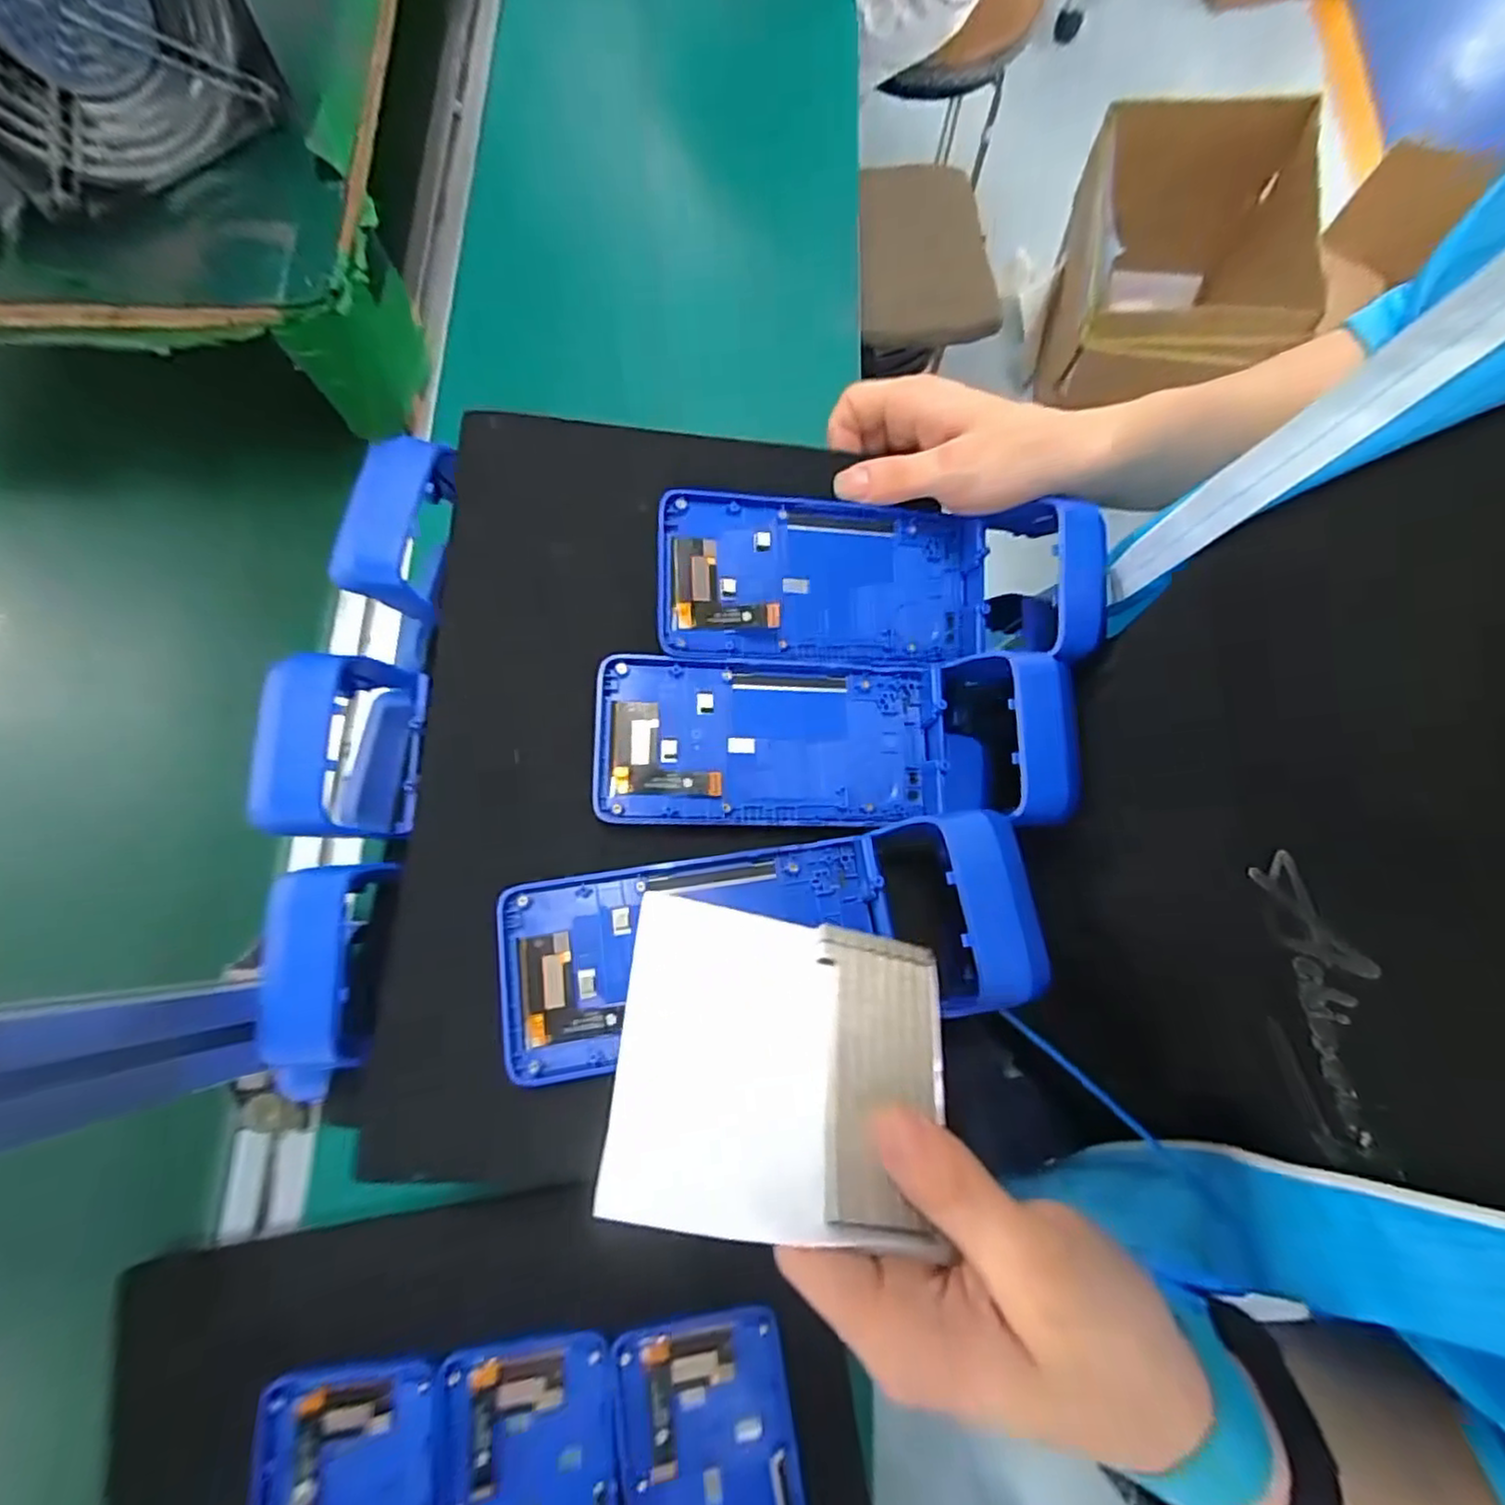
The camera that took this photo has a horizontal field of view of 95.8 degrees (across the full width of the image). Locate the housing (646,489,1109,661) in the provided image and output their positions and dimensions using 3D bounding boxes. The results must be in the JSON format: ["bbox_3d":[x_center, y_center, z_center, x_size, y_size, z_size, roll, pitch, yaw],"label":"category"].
[{"bbox_3d":[0.068,-0.089,0.341,0.226,0.047,0.079,-1,76,-6],"label":"housing"}]

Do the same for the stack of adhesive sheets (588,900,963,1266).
[{"bbox_3d":[0.015,0.102,0.224,0.117,0.009,0.094,16,54,-16],"label":"stack of adhesive sheets"}]

